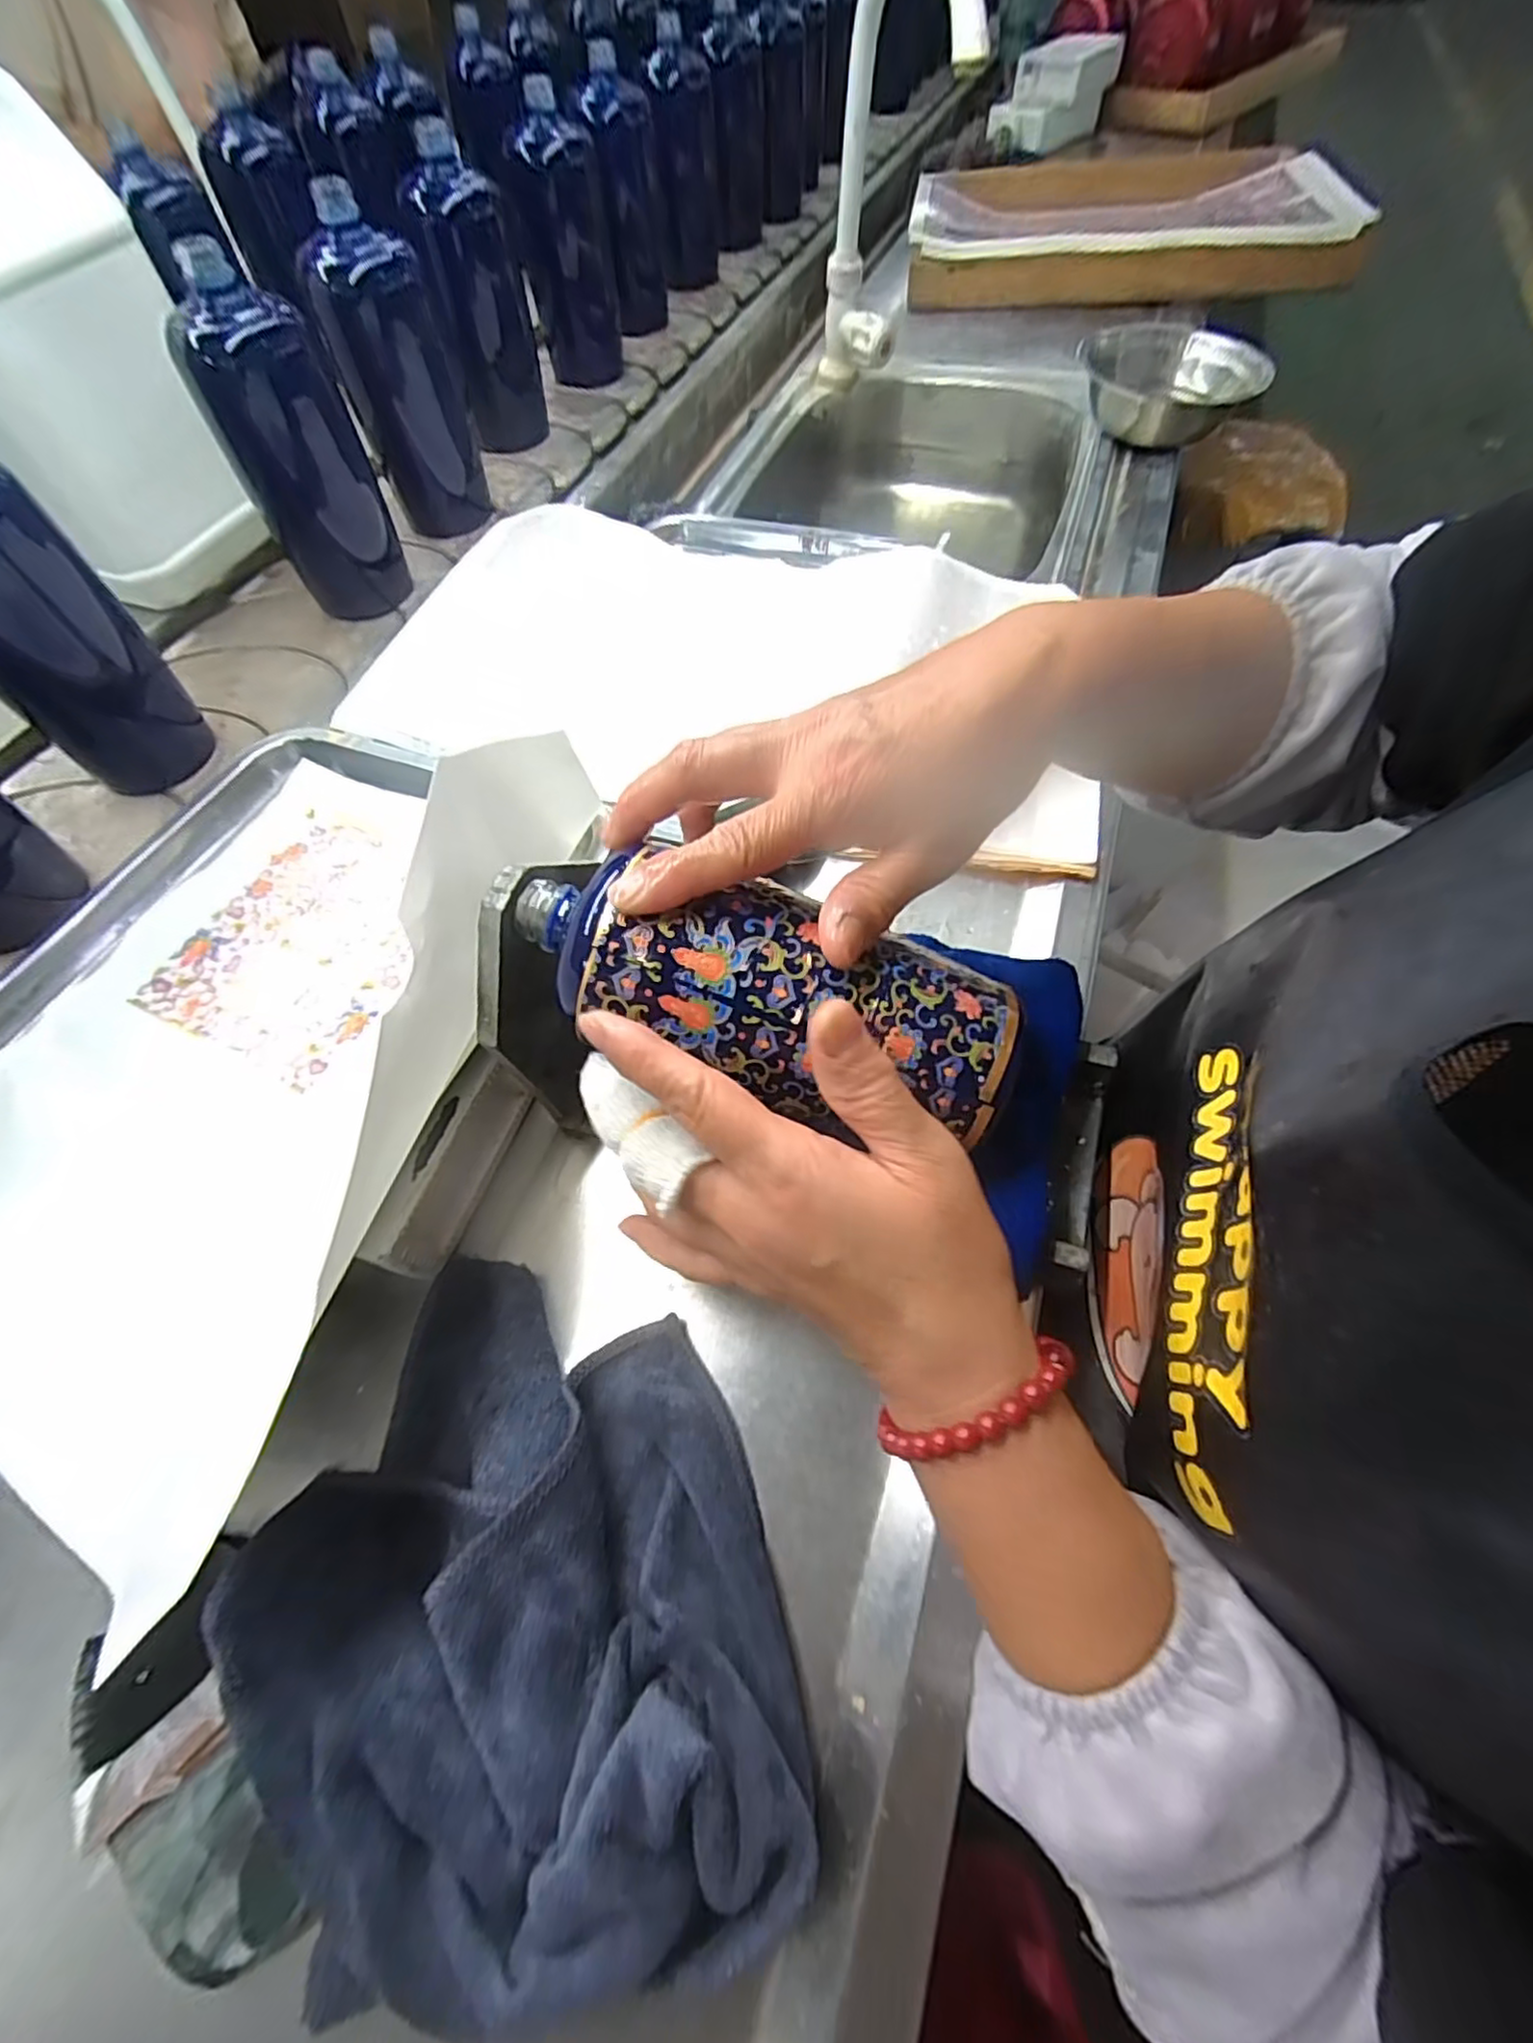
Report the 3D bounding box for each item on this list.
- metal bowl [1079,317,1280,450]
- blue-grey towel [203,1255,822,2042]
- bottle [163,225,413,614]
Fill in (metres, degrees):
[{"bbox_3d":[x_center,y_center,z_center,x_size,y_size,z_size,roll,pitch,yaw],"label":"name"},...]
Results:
[{"bbox_3d":[0.367,-0.585,0.647,0.158,0.047,0.153,24,64,13],"label":"metal bowl"},{"bbox_3d":[-0.095,0.194,0.248,0.178,0.055,0.224,-20,63,-10],"label":"blue-grey towel"},{"bbox_3d":[-0.321,-0.387,0.484,0.062,0.178,0.069,24,64,13],"label":"bottle"}]

